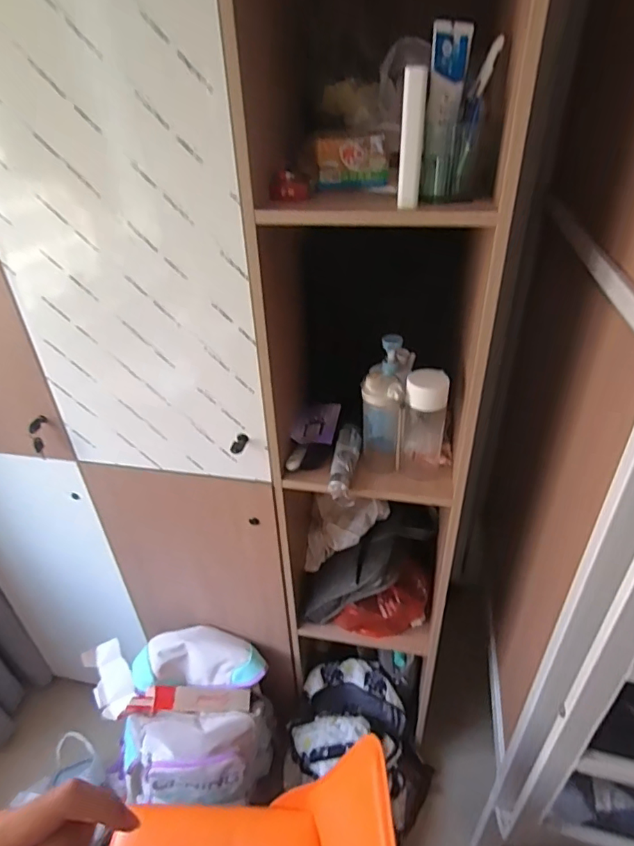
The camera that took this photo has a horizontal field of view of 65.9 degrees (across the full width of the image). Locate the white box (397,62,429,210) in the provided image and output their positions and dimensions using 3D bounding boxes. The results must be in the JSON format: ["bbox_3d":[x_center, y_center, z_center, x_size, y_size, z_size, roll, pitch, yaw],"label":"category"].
[{"bbox_3d":[0.118,-0.351,0.610,0.028,0.149,0.018,3,34,8],"label":"white box"}]

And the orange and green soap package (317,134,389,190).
[{"bbox_3d":[0.056,-0.404,0.760,0.110,0.068,0.020,-5,34,-4],"label":"orange and green soap package"}]

